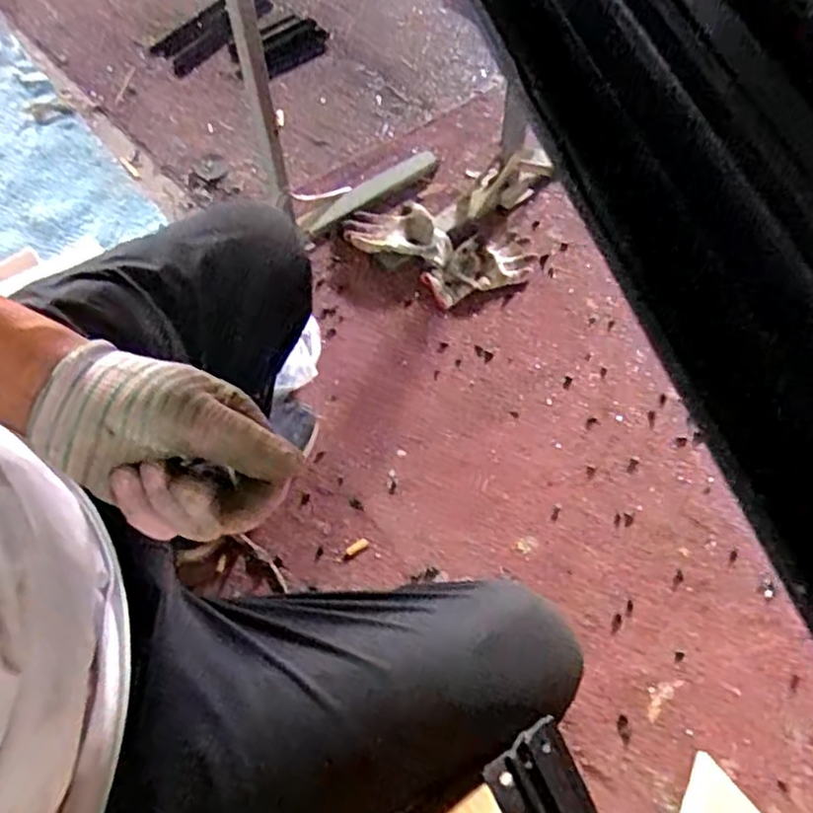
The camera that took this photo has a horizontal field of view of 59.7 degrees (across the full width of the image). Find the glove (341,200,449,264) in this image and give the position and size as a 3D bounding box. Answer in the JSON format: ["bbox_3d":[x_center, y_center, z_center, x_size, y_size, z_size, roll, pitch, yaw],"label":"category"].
[{"bbox_3d":[-0.012,-0.312,1.236,0.194,0.051,0.111,15,65,6],"label":"glove"}]

